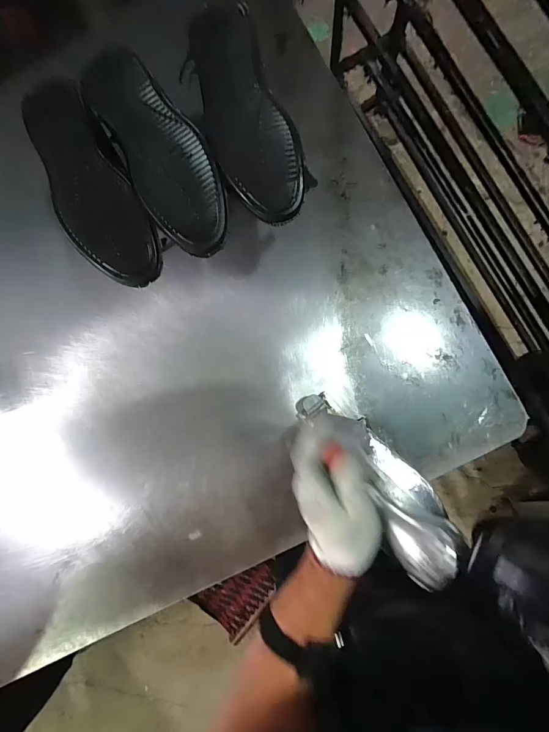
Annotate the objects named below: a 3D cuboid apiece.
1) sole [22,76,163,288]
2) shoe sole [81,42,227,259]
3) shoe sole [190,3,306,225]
[{"bbox_3d":[-0.230,-0.223,0.427,0.096,0.026,0.268,-30,87,4],"label":"sole"},{"bbox_3d":[-0.136,-0.262,0.419,0.097,0.034,0.261,-30,87,4],"label":"shoe sole"},{"bbox_3d":[-0.036,-0.300,0.426,0.096,0.043,0.261,-21,86,4],"label":"shoe sole"}]

